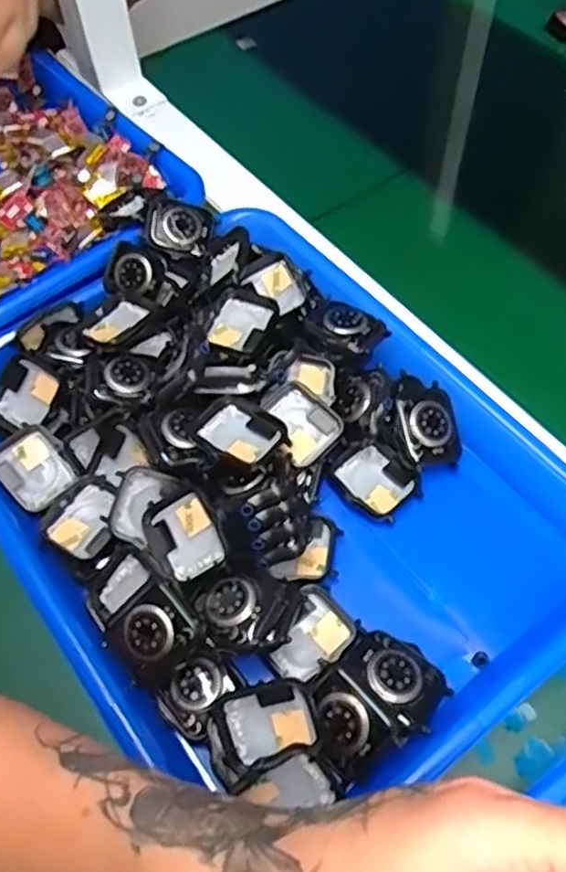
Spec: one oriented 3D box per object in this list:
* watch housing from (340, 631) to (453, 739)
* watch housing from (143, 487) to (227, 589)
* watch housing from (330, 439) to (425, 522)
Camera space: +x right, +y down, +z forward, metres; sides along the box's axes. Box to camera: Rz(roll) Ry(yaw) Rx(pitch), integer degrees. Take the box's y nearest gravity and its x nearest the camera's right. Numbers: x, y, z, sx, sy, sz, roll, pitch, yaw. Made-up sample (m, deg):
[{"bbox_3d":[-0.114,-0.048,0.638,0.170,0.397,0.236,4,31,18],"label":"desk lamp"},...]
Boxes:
[{"bbox_3d":[0.053,0.109,0.322,0.035,0.006,0.044,-27,59,-31],"label":"watch housing"},{"bbox_3d":[-0.048,0.049,0.346,0.035,0.007,0.041,-42,74,7],"label":"watch housing"},{"bbox_3d":[0.050,0.024,0.383,0.036,0.012,0.041,-40,65,-18],"label":"watch housing"}]

